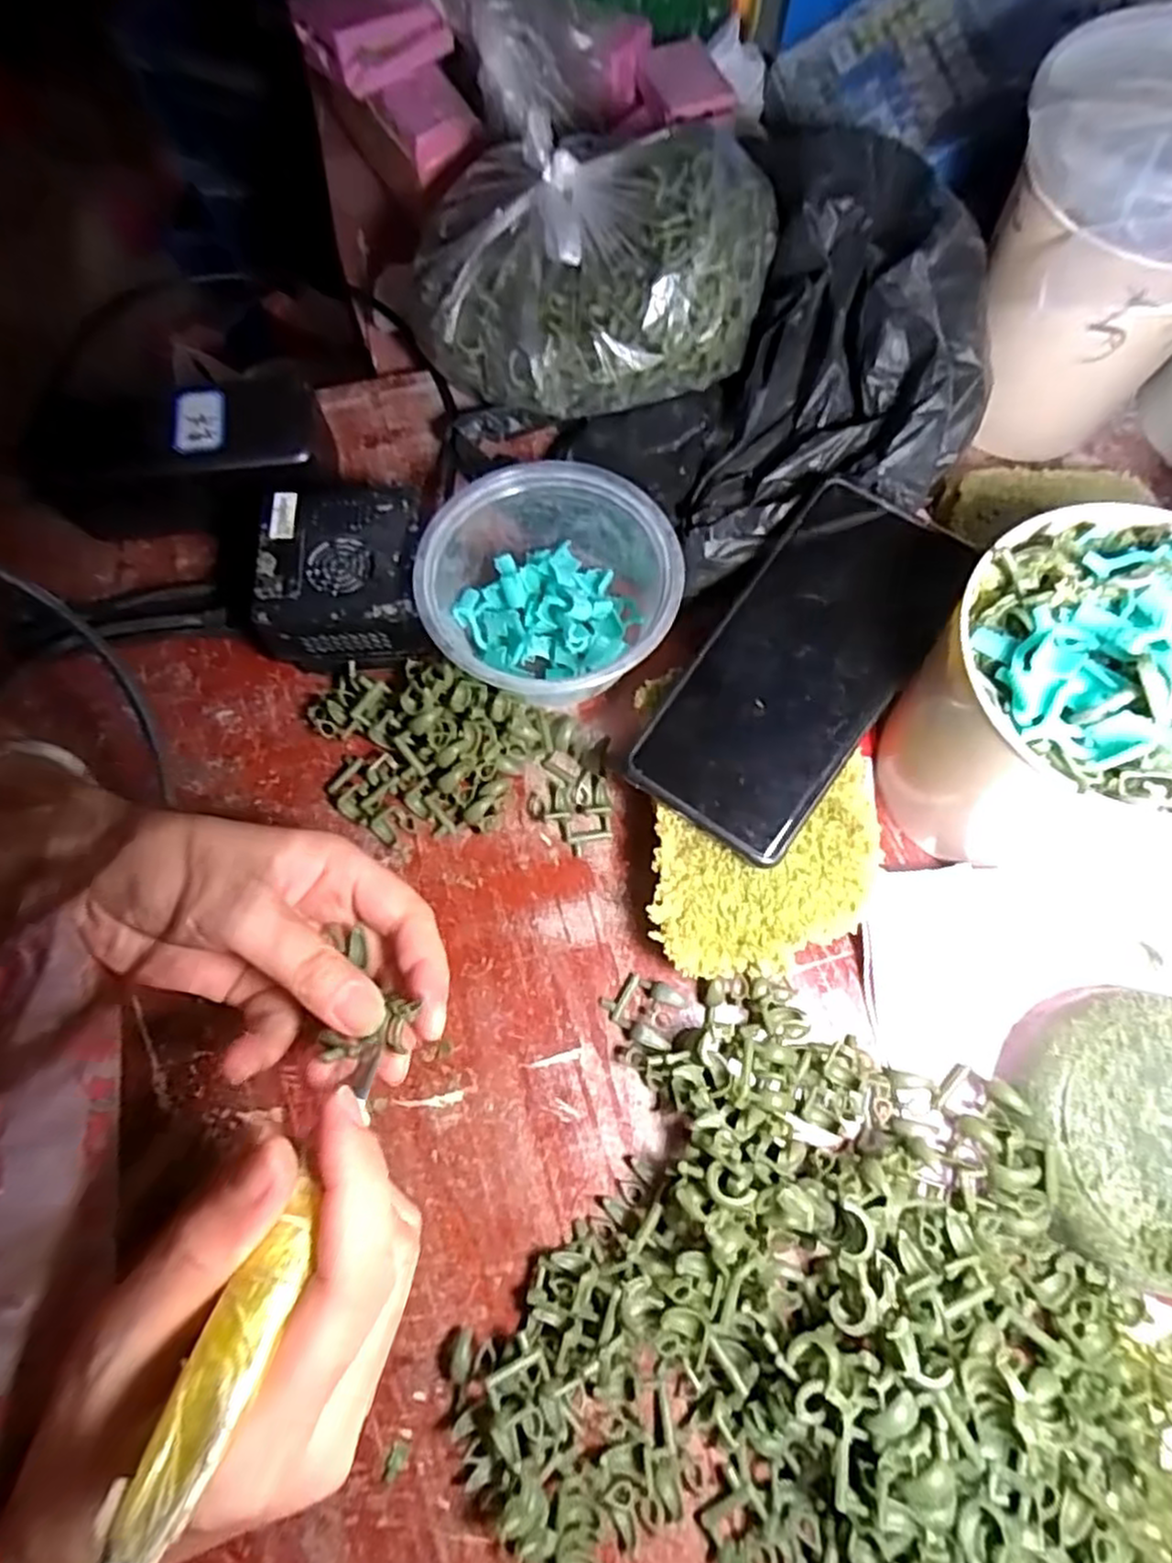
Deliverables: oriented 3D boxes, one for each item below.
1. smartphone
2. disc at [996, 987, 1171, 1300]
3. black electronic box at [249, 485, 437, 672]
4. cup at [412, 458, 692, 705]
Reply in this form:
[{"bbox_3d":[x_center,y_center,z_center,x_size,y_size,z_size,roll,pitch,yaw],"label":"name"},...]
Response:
[{"bbox_3d":[0.089,-0.048,0.305,0.072,0.006,0.158,35,86,13],"label":"smartphone"},{"bbox_3d":[0.217,0.137,0.283,0.093,0.031,0.105,-7,70,-2],"label":"disc"},{"bbox_3d":[-0.116,-0.097,0.362,0.075,0.051,0.073,-2,70,0],"label":"black electronic box"},{"bbox_3d":[-0.015,-0.087,0.352,0.112,0.064,0.122,0,70,1],"label":"cup"}]

